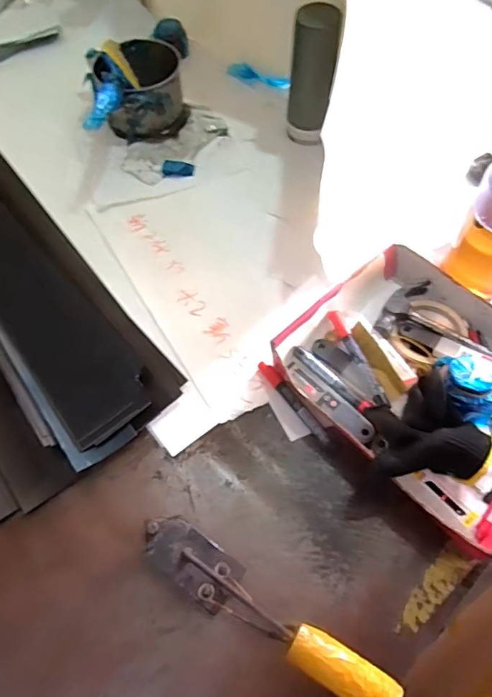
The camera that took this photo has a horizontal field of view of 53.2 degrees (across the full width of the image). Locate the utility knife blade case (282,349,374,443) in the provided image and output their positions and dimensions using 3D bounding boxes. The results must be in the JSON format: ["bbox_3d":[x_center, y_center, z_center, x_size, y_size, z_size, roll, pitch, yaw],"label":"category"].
[{"bbox_3d":[0.092,0.059,0.573,0.029,0.020,0.133,-40,68,-16],"label":"utility knife blade case"}]

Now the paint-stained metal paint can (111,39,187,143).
[{"bbox_3d":[-0.164,-0.423,0.803,0.122,0.085,0.131,-1,63,2],"label":"paint-stained metal paint can"}]

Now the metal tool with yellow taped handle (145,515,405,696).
[{"bbox_3d":[0.012,0.248,0.459,0.277,0.051,0.057,31,69,17],"label":"metal tool with yellow taped handle"}]

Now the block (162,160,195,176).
[{"bbox_3d":[-0.107,-0.283,0.771,0.048,0.015,0.019,4,64,5],"label":"block"}]

